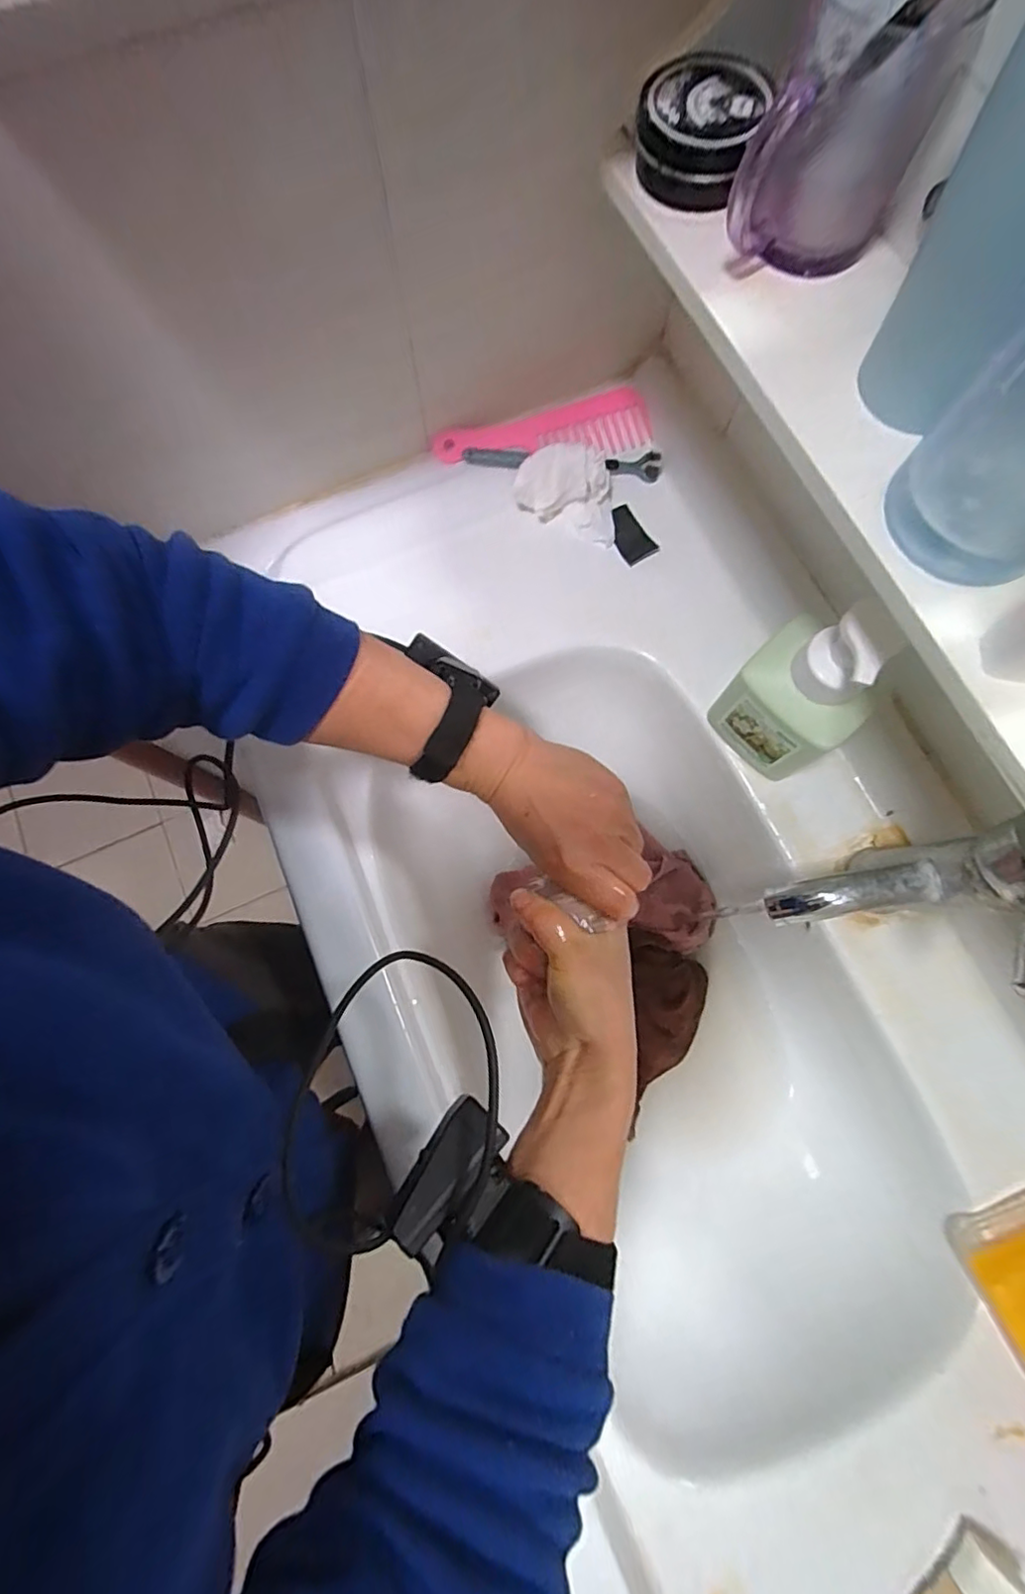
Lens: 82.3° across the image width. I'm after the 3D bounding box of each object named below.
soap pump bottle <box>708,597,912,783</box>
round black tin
[{"bbox_3d":[0.212,-0.076,0.415,0.069,0.174,0.086,-39,79,-8],"label":"soap pump bottle"},{"bbox_3d":[0.101,-0.360,0.316,0.062,0.035,0.064,0,77,1],"label":"round black tin"}]

